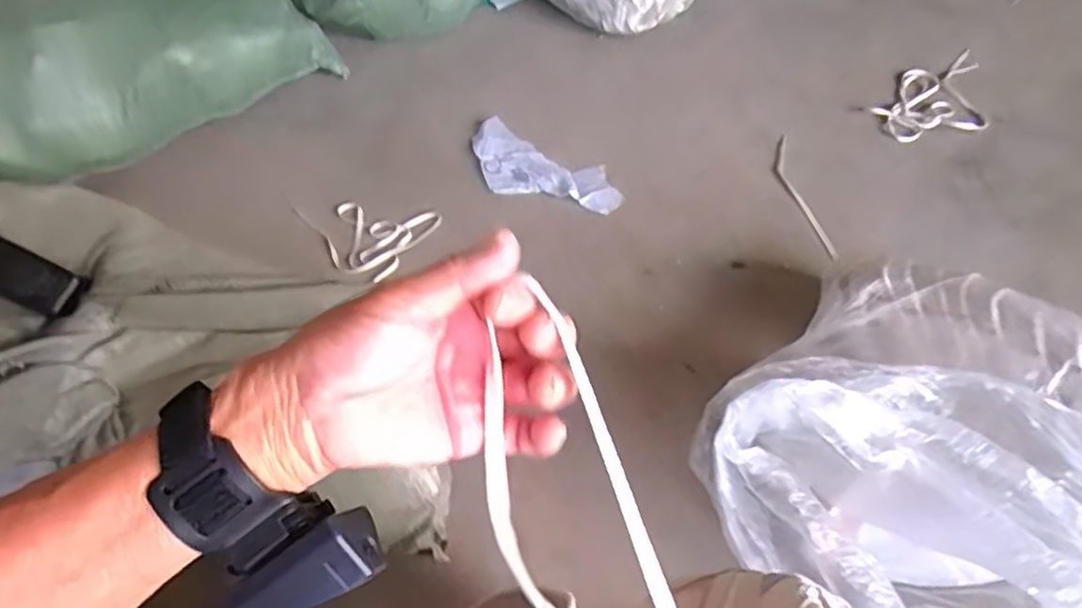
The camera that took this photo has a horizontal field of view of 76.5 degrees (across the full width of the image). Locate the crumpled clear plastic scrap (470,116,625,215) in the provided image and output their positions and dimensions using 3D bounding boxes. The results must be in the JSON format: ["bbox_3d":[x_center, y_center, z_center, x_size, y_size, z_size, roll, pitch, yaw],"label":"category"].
[{"bbox_3d":[-0.006,-0.215,1.127,0.309,0.024,0.127,30,61,26],"label":"crumpled clear plastic scrap"}]

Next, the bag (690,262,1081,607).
[{"bbox_3d":[0.423,0.178,0.641,0.418,0.219,0.488,-37,57,-21],"label":"bag"}]

